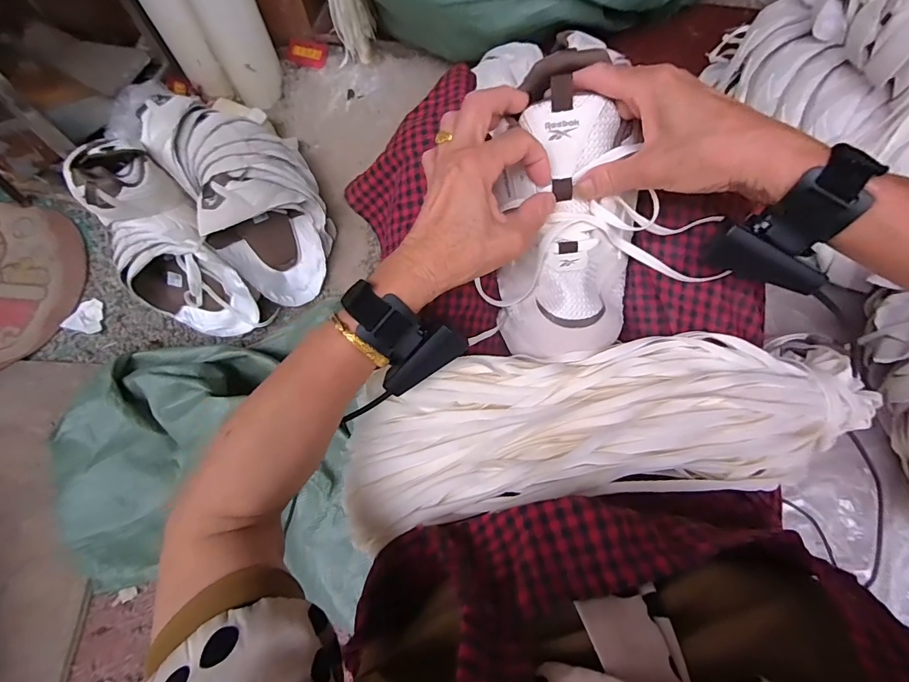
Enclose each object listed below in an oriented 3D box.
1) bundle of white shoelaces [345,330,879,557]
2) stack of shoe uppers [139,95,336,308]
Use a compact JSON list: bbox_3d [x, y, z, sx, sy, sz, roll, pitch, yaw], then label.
[{"bbox_3d":[0.104,0.065,0.348,0.396,0.084,0.122,-10,70,-2],"label":"bundle of white shoelaces"},{"bbox_3d":[-0.370,-0.269,0.813,0.211,0.215,0.332,-29,72,-9],"label":"stack of shoe uppers"}]

